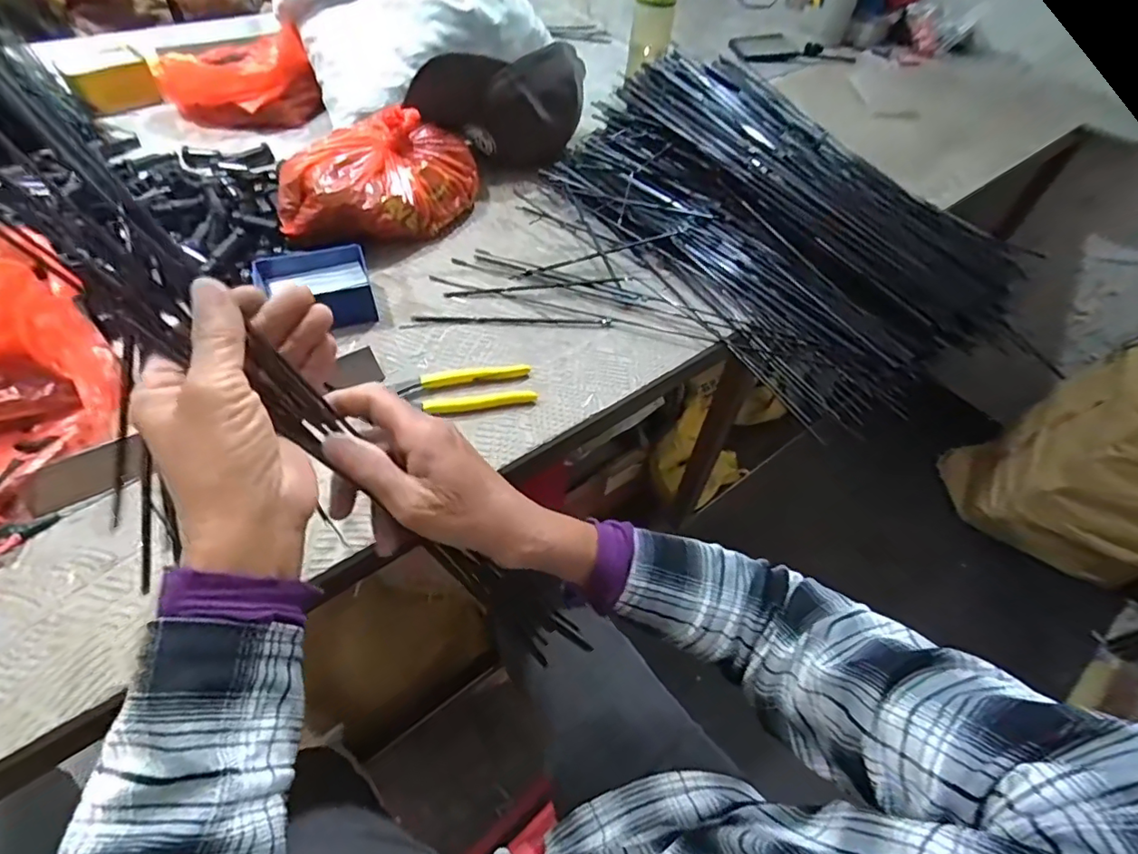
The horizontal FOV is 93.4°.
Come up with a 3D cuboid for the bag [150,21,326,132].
[{"bbox_3d":[-0.499,-0.523,0.817,0.208,0.095,0.131,-24,58,-21],"label":"bag"}]

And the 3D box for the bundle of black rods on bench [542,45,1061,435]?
[{"bbox_3d":[0.253,-0.277,0.679,0.347,0.135,0.552,-27,59,-23],"label":"bundle of black rods on bench"}]

